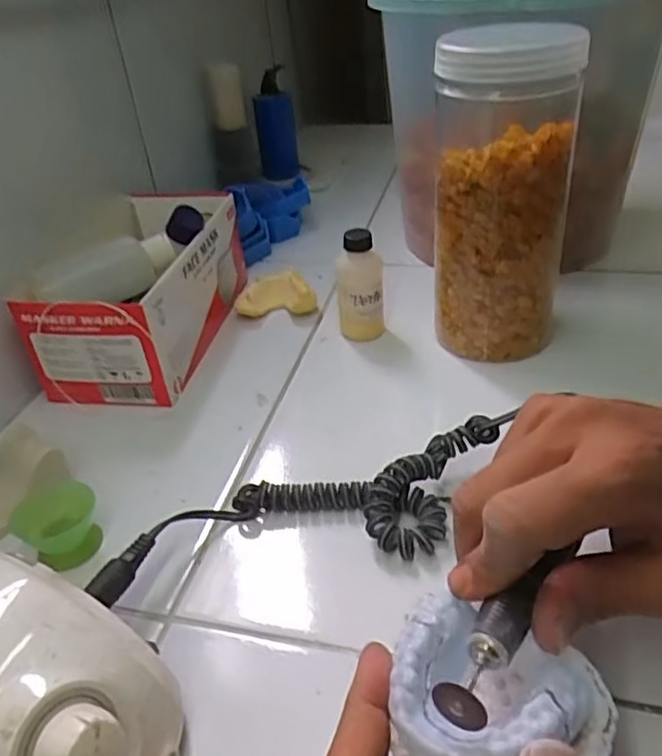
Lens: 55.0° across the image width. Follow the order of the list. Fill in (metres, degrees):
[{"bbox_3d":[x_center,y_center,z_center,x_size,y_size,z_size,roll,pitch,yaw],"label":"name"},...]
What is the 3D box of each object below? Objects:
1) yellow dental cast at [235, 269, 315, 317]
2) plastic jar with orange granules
[{"bbox_3d":[-0.048,-0.073,0.564,0.067,0.029,0.041,-4,36,3],"label":"yellow dental cast"},{"bbox_3d":[0.119,-0.126,0.449,0.088,0.212,0.097,3,37,12],"label":"plastic jar with orange granules"}]

